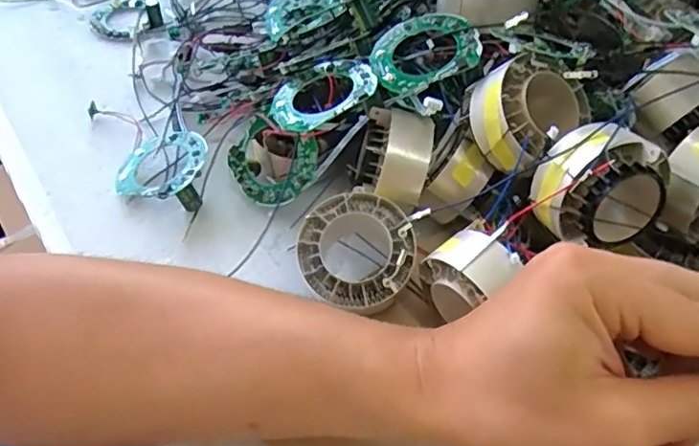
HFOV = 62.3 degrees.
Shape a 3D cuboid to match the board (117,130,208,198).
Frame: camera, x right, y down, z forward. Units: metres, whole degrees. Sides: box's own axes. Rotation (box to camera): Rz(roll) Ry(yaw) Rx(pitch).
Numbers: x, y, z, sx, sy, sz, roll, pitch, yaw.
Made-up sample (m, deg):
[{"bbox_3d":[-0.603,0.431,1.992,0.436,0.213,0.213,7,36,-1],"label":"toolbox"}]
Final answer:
[{"bbox_3d":[-0.124,-0.041,0.391,0.061,0.008,0.054,1,56,19],"label":"board"}]

